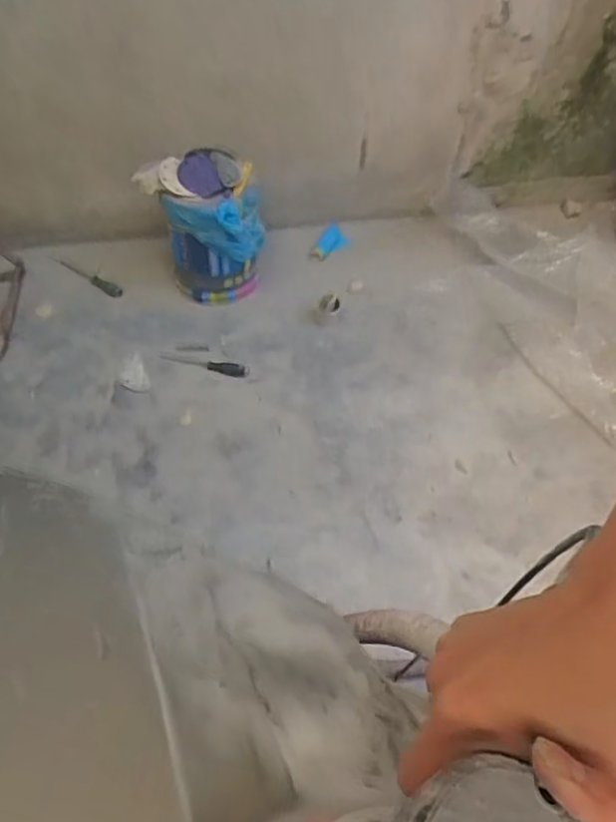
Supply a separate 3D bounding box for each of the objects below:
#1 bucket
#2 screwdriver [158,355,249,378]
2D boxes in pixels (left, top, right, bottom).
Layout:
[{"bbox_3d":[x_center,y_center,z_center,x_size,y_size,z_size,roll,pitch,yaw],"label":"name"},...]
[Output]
[{"bbox_3d":[-0.282,-0.520,1.844,0.287,0.357,0.245,-8,53,-7],"label":"bucket"},{"bbox_3d":[-0.283,-0.131,1.781,0.253,0.028,0.040,16,54,11],"label":"screwdriver"}]

